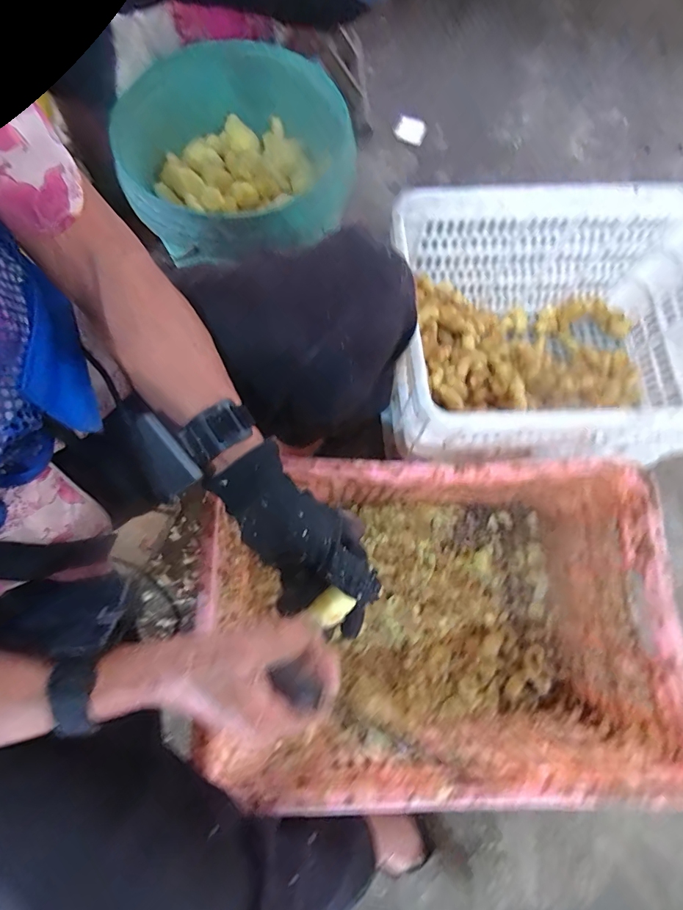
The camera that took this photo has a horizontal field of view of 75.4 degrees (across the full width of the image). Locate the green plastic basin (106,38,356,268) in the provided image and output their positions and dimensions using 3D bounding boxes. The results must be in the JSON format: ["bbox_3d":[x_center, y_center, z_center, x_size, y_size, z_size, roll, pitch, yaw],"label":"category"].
[{"bbox_3d":[-0.140,-0.405,0.606,0.299,0.105,0.299,1,73,-3],"label":"green plastic basin"}]

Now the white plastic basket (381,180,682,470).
[{"bbox_3d":[0.343,-0.168,0.722,0.518,0.311,0.360,-1,73,-1],"label":"white plastic basket"}]

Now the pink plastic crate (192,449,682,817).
[{"bbox_3d":[0.120,0.217,0.612,0.494,0.302,0.345,-1,73,-1],"label":"pink plastic crate"}]

